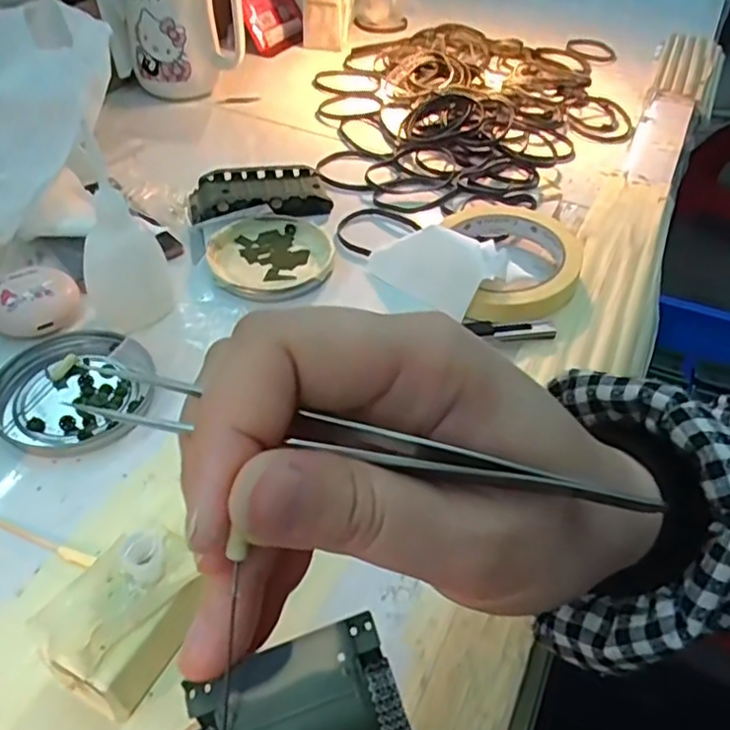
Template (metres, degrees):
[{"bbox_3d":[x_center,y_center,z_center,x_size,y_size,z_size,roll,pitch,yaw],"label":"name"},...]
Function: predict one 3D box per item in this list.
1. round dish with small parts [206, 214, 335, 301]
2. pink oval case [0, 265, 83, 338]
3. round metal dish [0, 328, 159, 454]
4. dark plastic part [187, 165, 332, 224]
[{"bbox_3d":[-0.060,-0.071,0.413,0.078,0.010,0.075,2,46,-3],"label":"round dish with small parts"},{"bbox_3d":[-0.187,-0.035,0.360,0.049,0.021,0.043,-25,53,-26],"label":"pink oval case"},{"bbox_3d":[-0.152,0.011,0.329,0.080,0.009,0.075,2,46,-3],"label":"round metal dish"},{"bbox_3d":[-0.077,-0.123,0.459,0.097,0.015,0.053,-9,48,-13],"label":"dark plastic part"}]

